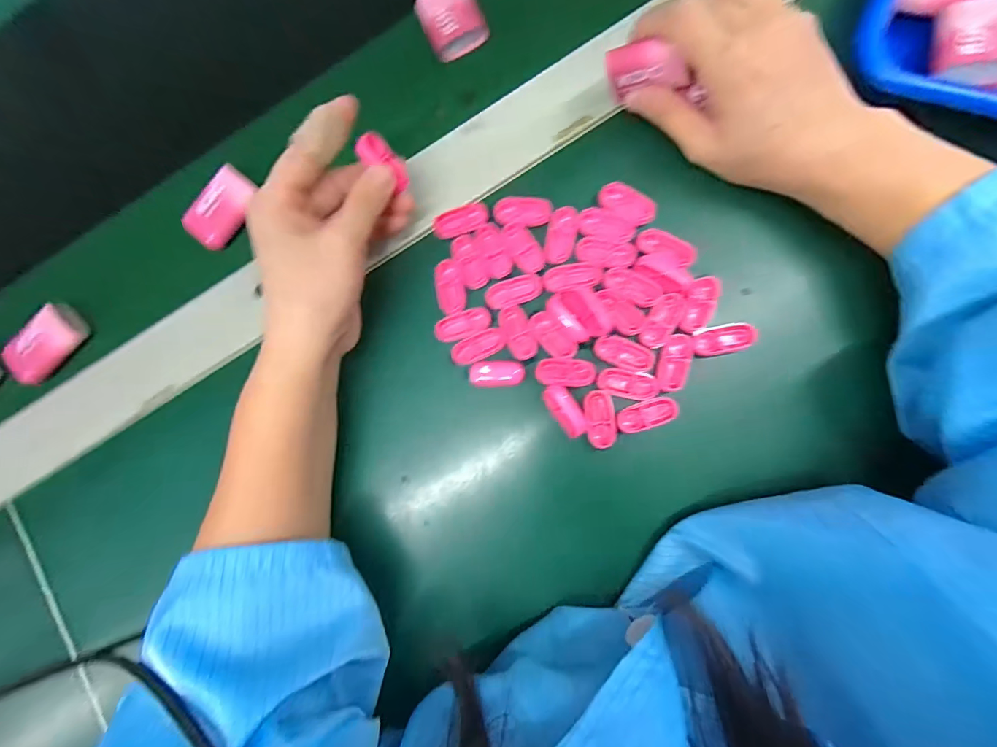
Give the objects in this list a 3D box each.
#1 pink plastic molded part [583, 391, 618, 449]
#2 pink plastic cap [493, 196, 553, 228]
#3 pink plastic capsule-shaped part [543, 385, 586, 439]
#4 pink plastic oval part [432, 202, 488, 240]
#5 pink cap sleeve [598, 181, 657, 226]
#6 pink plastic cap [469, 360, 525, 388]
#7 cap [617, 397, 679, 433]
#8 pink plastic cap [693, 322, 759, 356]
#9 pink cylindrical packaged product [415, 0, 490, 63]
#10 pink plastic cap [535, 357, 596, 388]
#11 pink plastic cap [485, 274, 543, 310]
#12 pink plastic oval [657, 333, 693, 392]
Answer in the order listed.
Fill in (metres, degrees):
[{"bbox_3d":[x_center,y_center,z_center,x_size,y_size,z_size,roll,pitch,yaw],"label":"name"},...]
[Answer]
[{"bbox_3d":[0.060,0.027,0.250,0.017,0.005,0.033,-7,93,6],"label":"pink plastic molded part"},{"bbox_3d":[0.015,-0.102,0.267,0.036,0.006,0.019,5,94,5],"label":"pink plastic cap"},{"bbox_3d":[0.040,0.022,0.250,0.015,0.007,0.033,-36,90,7],"label":"pink plastic capsule-shaped part"},{"bbox_3d":[-0.024,-0.098,0.272,0.035,0.012,0.016,-20,92,7],"label":"pink plastic oval part"},{"bbox_3d":[0.079,-0.104,0.259,0.035,0.006,0.018,34,96,3],"label":"pink cap sleeve"},{"bbox_3d":[-0.001,0.000,0.259,0.033,0.006,0.015,-2,94,6],"label":"pink plastic cap"},{"bbox_3d":[0.087,0.024,0.247,0.034,0.004,0.015,-21,91,7],"label":"cap"},{"bbox_3d":[0.131,-0.020,0.247,0.034,0.005,0.016,-9,93,6],"label":"pink plastic cap"},{"bbox_3d":[-0.032,-0.241,0.285,0.038,0.014,0.045,-25,91,7],"label":"pink cylindrical packaged product"},{"bbox_3d":[0.040,-0.001,0.254,0.034,0.005,0.017,3,94,6],"label":"pink plastic cap"},{"bbox_3d":[0.010,-0.051,0.261,0.035,0.004,0.017,-17,92,7],"label":"pink plastic cap"},{"bbox_3d":[0.104,-0.006,0.249,0.017,0.005,0.034,12,95,5],"label":"pink plastic oval"}]

